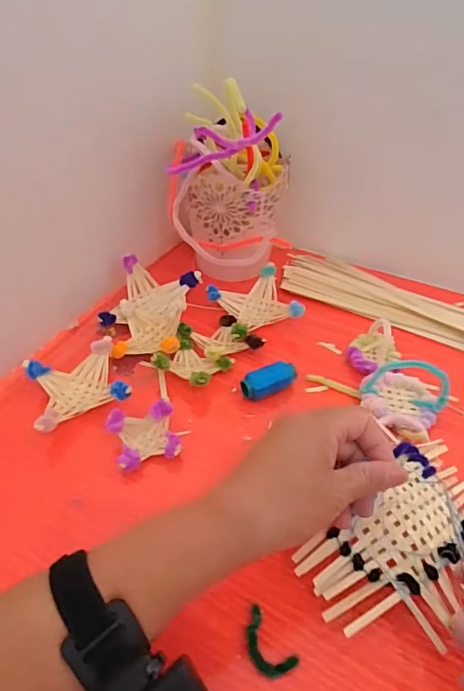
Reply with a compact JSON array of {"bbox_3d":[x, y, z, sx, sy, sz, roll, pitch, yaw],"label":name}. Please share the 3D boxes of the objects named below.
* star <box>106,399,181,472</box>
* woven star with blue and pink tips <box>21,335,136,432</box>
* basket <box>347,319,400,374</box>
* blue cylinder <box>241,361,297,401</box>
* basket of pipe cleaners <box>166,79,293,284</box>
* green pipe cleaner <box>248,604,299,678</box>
[{"bbox_3d":[-0.074,0.080,0.438,0.055,0.030,0.050,-16,46,-16],"label":"star"},{"bbox_3d":[-0.143,0.040,0.473,0.081,0.033,0.076,-17,47,-17],"label":"woven star with blue and pink tips"},{"bbox_3d":[0.146,0.000,0.520,0.053,0.035,0.053,0,44,0],"label":"basket"},{"bbox_3d":[0.036,0.037,0.489,0.061,0.026,0.024,-23,49,-22],"label":"blue cylinder"},{"bbox_3d":[-0.005,-0.161,0.552,0.125,0.212,0.105,8,44,7],"label":"basket of pipe cleaners"},{"bbox_3d":[0.020,0.194,0.329,0.023,0.005,0.043,-27,50,-26],"label":"green pipe cleaner"}]

